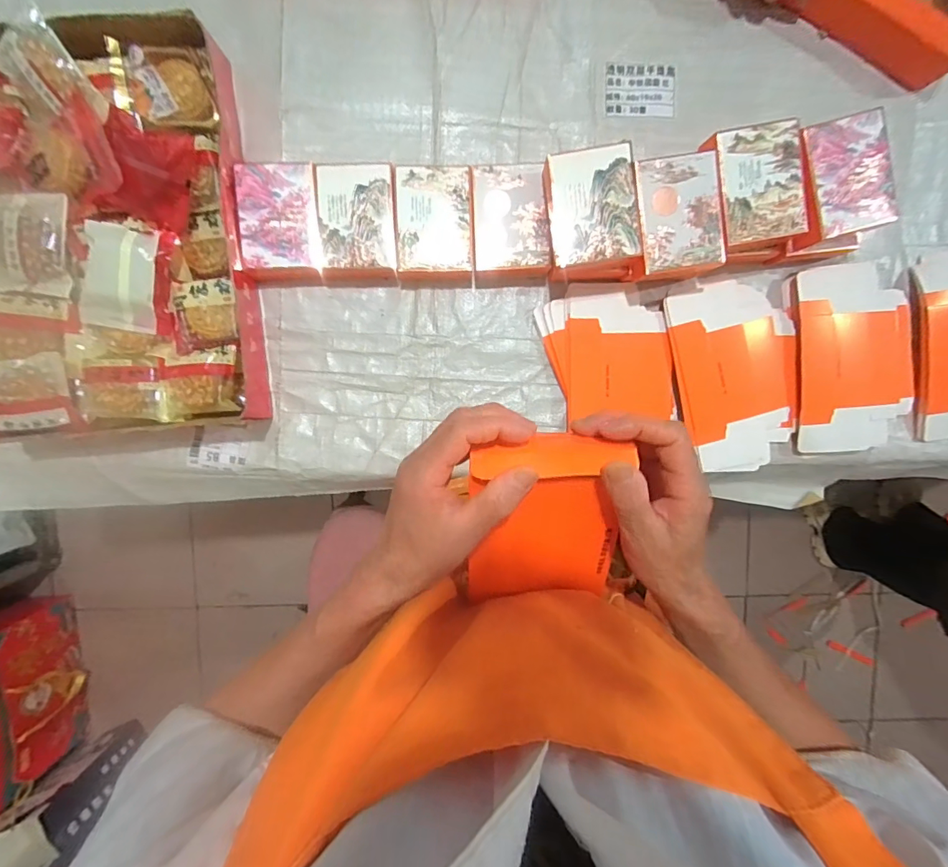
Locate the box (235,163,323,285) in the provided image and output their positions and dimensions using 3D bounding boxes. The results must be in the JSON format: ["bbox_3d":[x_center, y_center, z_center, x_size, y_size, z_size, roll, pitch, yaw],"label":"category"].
[{"bbox_3d":[-0.249,-0.272,0.601,0.100,0.057,0.129,-3,95,-1],"label":"box"}]

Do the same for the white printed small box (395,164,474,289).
[{"bbox_3d":[-0.050,-0.269,0.603,0.096,0.053,0.139,-1,95,-1],"label":"white printed small box"}]

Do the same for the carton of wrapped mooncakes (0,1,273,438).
[{"bbox_3d":[-0.463,-0.238,0.569,0.342,0.083,0.478,-4,95,-1],"label":"carton of wrapped mooncakes"}]

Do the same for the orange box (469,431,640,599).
[{"bbox_3d":[0.044,0.062,0.295,0.093,0.029,0.128,1,122,3],"label":"orange box"}]

